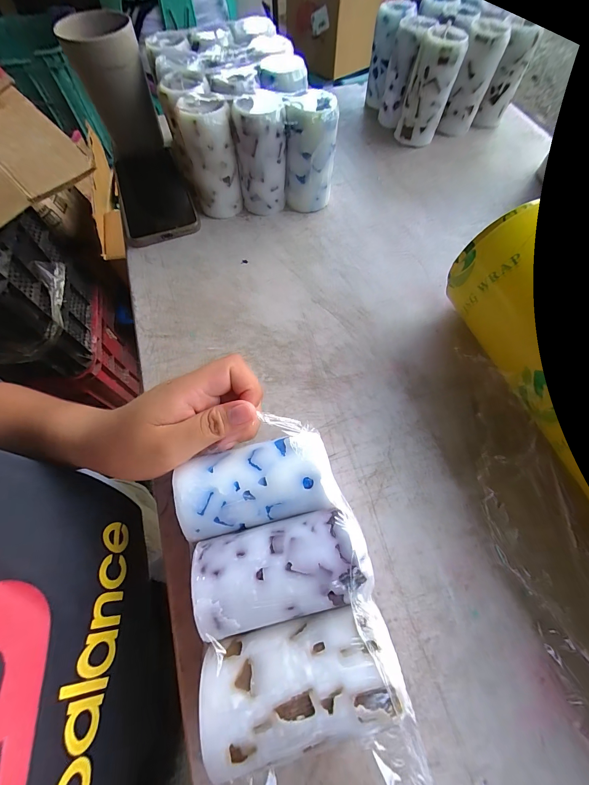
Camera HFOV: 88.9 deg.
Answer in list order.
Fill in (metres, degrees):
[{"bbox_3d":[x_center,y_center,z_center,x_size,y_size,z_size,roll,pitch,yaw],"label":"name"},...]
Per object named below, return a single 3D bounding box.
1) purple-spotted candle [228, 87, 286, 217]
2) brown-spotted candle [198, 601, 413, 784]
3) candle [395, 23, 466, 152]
[{"bbox_3d":[-0.036,-0.244,0.316,0.051,0.094,0.052,-7,65,-4],"label":"purple-spotted candle"},{"bbox_3d":[0.003,0.147,0.157,0.094,0.050,0.052,-12,65,-6],"label":"brown-spotted candle"},{"bbox_3d":[0.170,-0.382,0.385,0.054,0.099,0.063,15,65,7],"label":"candle"}]

